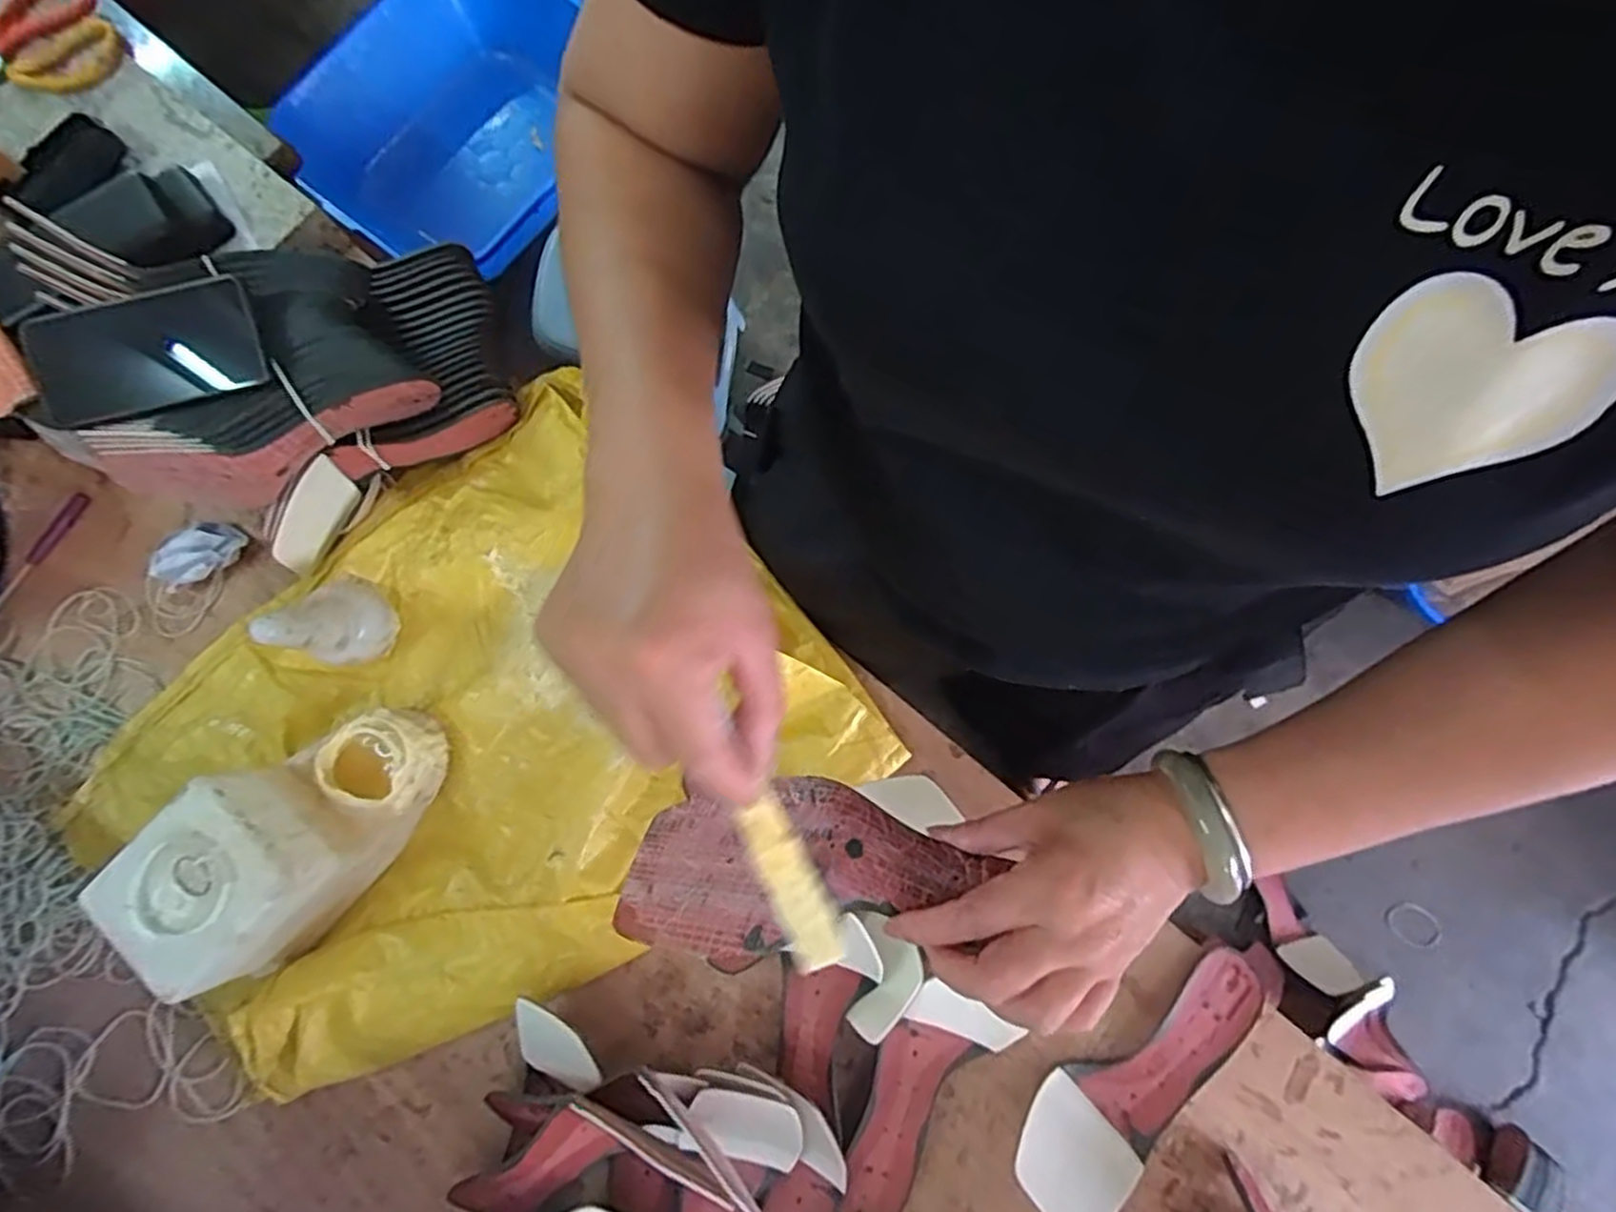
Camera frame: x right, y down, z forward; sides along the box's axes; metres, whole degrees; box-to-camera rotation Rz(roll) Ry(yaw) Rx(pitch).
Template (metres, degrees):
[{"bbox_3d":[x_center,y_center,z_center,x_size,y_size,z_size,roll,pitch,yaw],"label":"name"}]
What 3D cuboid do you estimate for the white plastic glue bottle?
[{"bbox_3d":[-0.381,0.166,0.549,0.110,0.102,0.207,41,83,8],"label":"white plastic glue bottle"}]

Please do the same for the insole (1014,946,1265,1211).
[{"bbox_3d":[0.251,0.355,0.557,0.237,0.055,0.083,-32,80,-19],"label":"insole"}]

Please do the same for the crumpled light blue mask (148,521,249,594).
[{"bbox_3d":[-0.529,-0.042,0.646,0.033,0.041,0.073,39,82,8],"label":"crumpled light blue mask"}]

